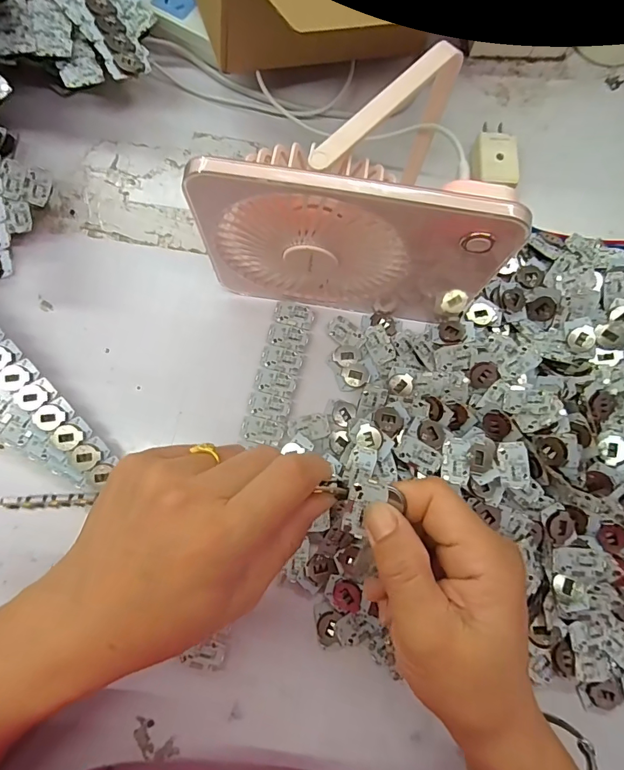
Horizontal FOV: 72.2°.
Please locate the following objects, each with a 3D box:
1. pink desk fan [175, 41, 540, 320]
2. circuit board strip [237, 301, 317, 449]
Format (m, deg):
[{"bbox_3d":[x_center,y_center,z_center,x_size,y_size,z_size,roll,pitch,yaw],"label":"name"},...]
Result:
[{"bbox_3d":[0.032,-0.119,0.276,0.183,0.134,0.102,8,78,0],"label":"pink desk fan"},{"bbox_3d":[-0.024,-0.010,0.315,0.032,0.004,0.107,14,78,1],"label":"circuit board strip"}]

